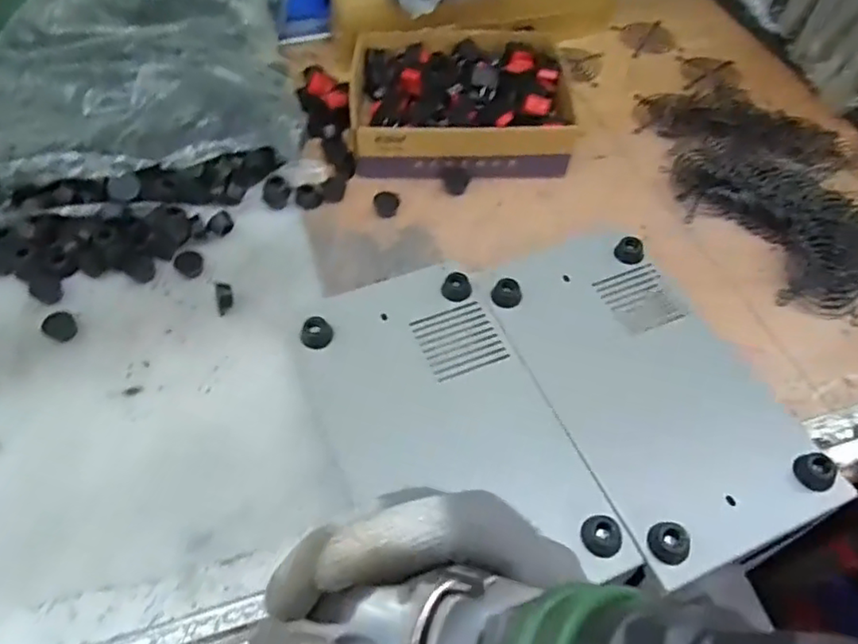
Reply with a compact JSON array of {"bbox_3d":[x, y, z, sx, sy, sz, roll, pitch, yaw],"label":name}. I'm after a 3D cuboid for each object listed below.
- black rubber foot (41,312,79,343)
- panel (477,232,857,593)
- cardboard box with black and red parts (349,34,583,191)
[{"bbox_3d":[-0.294,0.004,0.501,0.023,0.015,0.024,-39,63,-24],"label":"black rubber foot"},{"bbox_3d":[0.169,0.035,0.470,0.168,0.014,0.267,-19,57,-13],"label":"panel"},{"bbox_3d":[0.030,-0.216,0.629,0.216,0.056,0.173,-2,55,-1],"label":"cardboard box with black and red parts"}]

